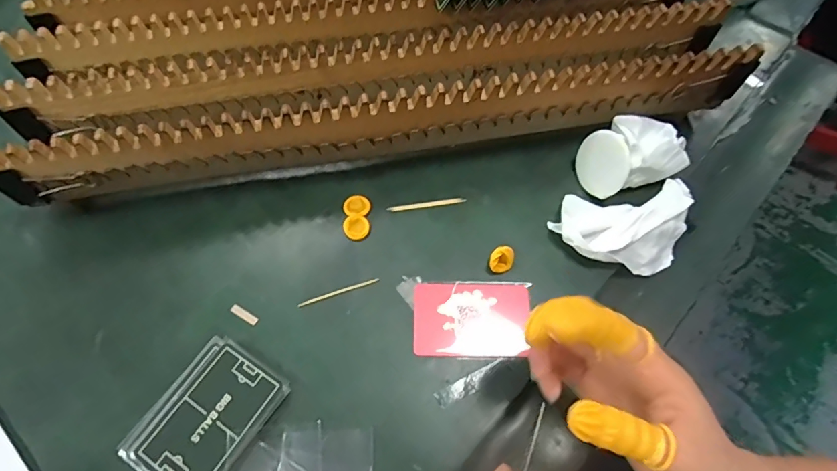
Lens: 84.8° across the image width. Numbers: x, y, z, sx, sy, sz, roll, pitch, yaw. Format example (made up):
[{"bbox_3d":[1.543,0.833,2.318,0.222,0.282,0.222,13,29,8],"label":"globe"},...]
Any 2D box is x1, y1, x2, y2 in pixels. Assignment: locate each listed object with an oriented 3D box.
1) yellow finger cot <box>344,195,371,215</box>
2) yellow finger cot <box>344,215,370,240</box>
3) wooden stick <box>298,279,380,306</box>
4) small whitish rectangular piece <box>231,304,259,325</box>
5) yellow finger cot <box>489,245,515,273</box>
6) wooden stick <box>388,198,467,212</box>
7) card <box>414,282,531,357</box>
[{"bbox_3d":[-0.050,-0.026,0.376,0.021,0.004,0.019,-2,63,-2],"label":"yellow finger cot"},{"bbox_3d":[-0.050,-0.008,0.368,0.020,0.004,0.021,0,63,-1],"label":"yellow finger cot"},{"bbox_3d":[-0.060,0.042,0.346,0.061,0.004,0.004,-18,65,-9],"label":"wooden stick"},{"bbox_3d":[-0.128,0.058,0.337,0.023,0.004,0.006,29,66,13],"label":"small whitish rectangular piece"},{"bbox_3d":[0.064,0.018,0.352,0.018,0.014,0.018,0,63,-1],"label":"yellow finger cot"},{"bbox_3d":[0.007,-0.026,0.380,0.064,0.004,0.005,-7,64,-4],"label":"wooden stick"},{"bbox_3d":[0.039,0.061,0.337,0.083,0.004,0.054,2,63,0],"label":"card"}]

